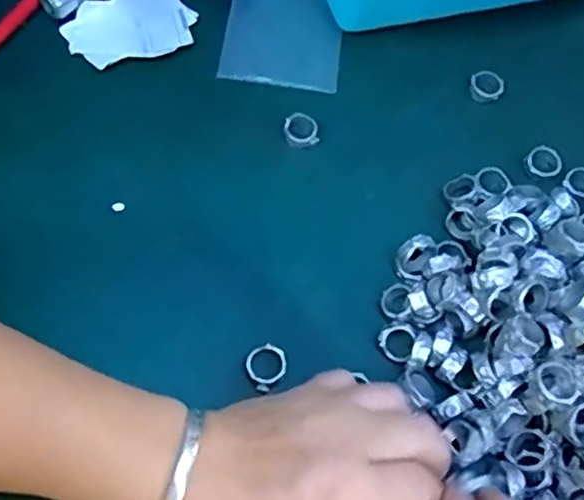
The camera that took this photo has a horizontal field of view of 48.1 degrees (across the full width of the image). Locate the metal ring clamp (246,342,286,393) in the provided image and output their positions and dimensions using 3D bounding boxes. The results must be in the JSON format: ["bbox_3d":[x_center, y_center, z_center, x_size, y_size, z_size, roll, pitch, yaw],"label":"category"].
[{"bbox_3d":[-0.014,0.062,0.350,0.021,0.004,0.024,41,69,14],"label":"metal ring clamp"}]

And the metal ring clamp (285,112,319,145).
[{"bbox_3d":[0.005,-0.077,0.412,0.020,0.007,0.023,-8,66,-7],"label":"metal ring clamp"}]

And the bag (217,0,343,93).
[{"bbox_3d":[-0.003,-0.163,0.455,0.077,0.005,0.117,7,65,0],"label":"bag"}]

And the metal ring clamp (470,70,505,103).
[{"bbox_3d":[0.131,-0.110,0.437,0.023,0.006,0.021,-7,66,-7],"label":"metal ring clamp"}]

